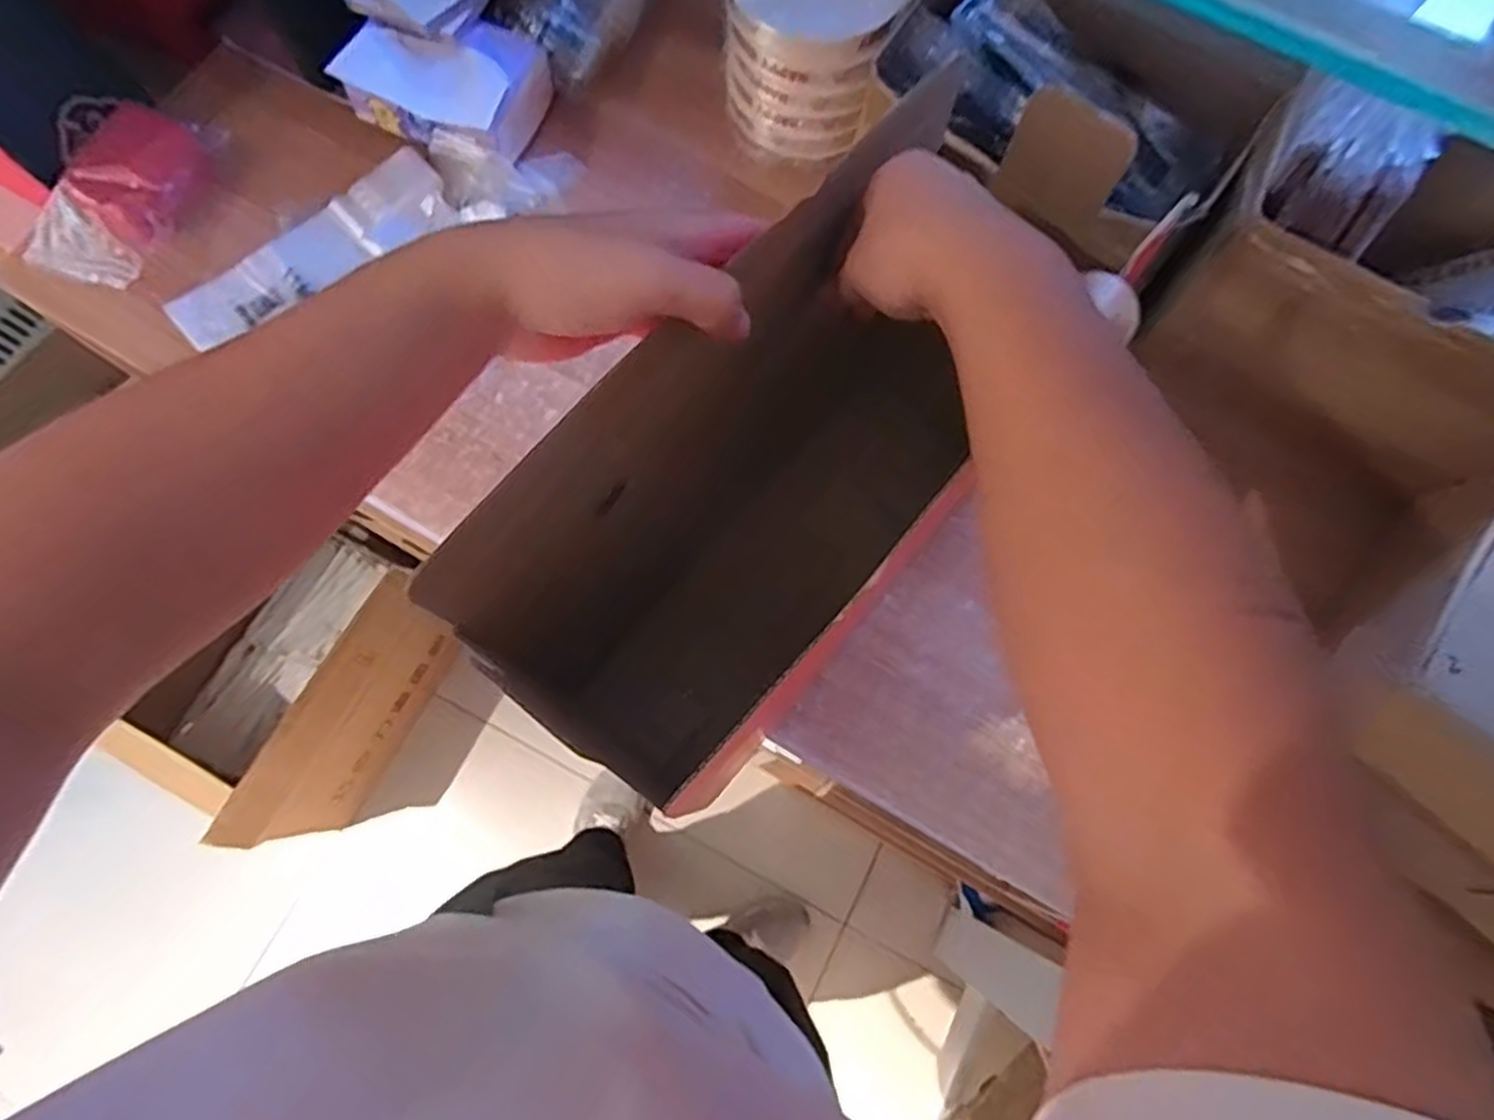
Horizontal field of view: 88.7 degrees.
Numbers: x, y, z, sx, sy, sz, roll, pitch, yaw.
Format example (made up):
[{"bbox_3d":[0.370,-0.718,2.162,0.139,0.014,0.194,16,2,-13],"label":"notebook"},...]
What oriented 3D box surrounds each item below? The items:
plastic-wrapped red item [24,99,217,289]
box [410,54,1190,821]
[{"bbox_3d":[-0.500,-0.289,0.616,0.094,0.046,0.159,32,76,7],"label":"plastic-wrapped red item"},{"bbox_3d":[0.030,-0.034,0.435,0.134,0.291,0.335,40,77,9],"label":"box"}]

